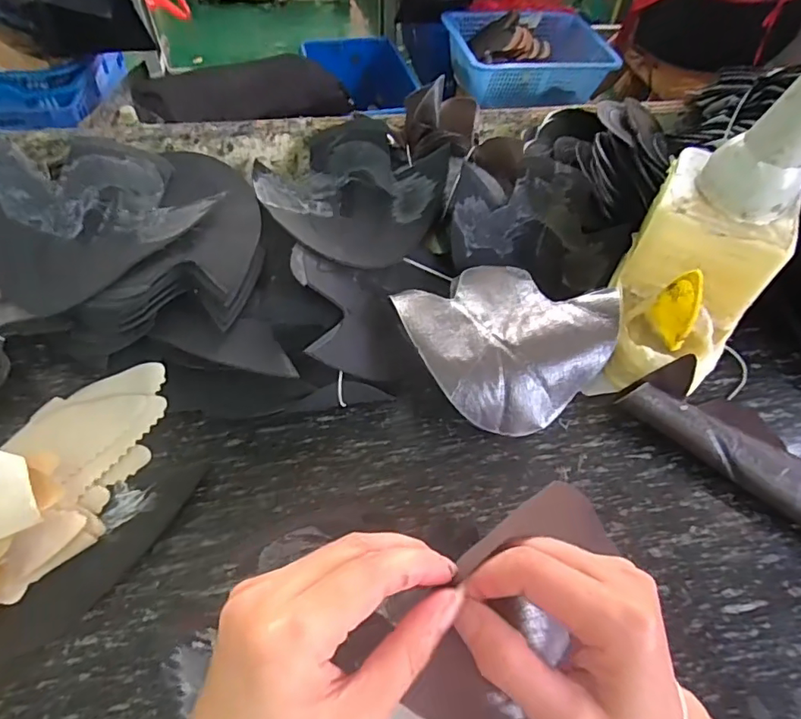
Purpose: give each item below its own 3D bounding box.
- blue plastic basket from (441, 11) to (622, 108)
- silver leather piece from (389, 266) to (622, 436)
[{"bbox_3d":[0.344,-0.780,1.322,0.429,0.115,0.271,-12,55,-12],"label":"blue plastic basket"},{"bbox_3d":[0.092,-0.018,0.440,0.173,0.055,0.145,-29,61,-23],"label":"silver leather piece"}]

